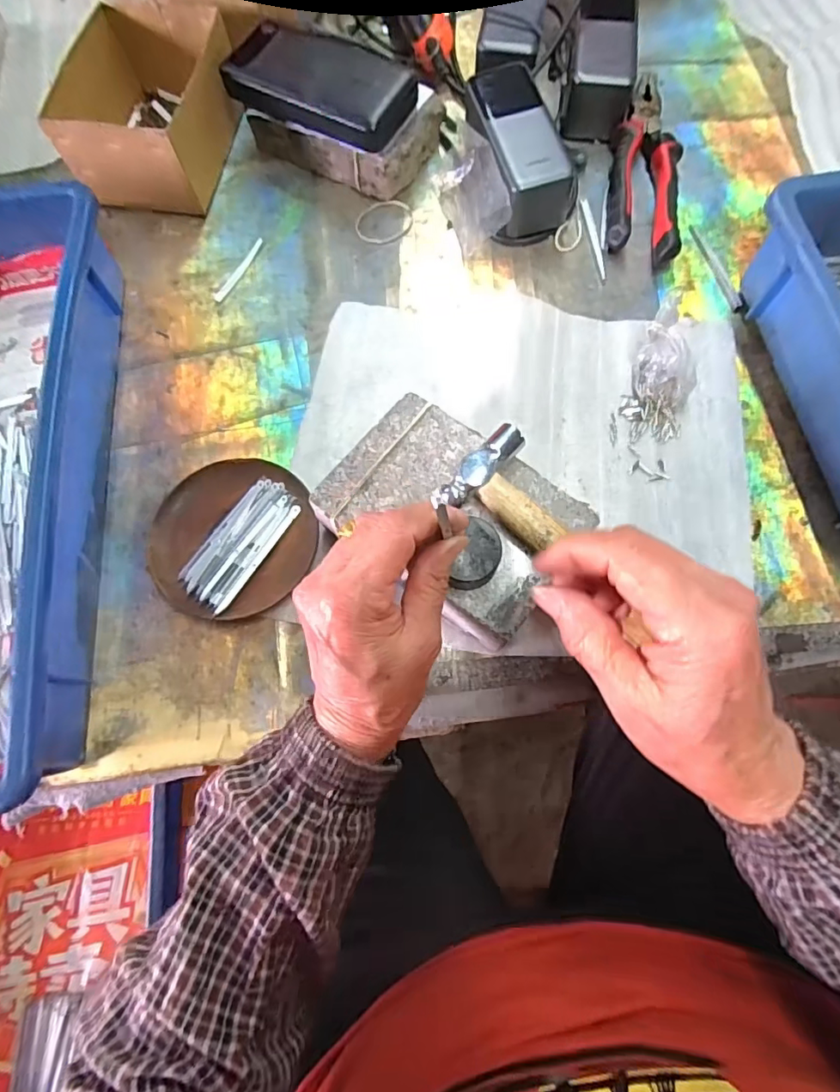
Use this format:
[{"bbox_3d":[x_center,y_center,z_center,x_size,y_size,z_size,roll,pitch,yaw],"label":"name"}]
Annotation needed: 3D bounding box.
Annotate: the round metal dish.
[{"bbox_3d":[-0.130,-0.008,0.370,0.110,0.013,0.114,0,73,1],"label":"round metal dish"}]

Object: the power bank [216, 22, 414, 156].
[{"bbox_3d":[-0.081,-0.388,0.436,0.150,0.029,0.081,30,76,9],"label":"power bank"}]

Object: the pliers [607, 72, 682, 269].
[{"bbox_3d":[0.199,-0.339,0.462,0.057,0.026,0.216,9,74,4],"label":"pliers"}]

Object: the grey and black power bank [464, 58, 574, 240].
[{"bbox_3d":[0.079,-0.342,0.452,0.060,0.058,0.141,-15,74,-4],"label":"grey and black power bank"}]

